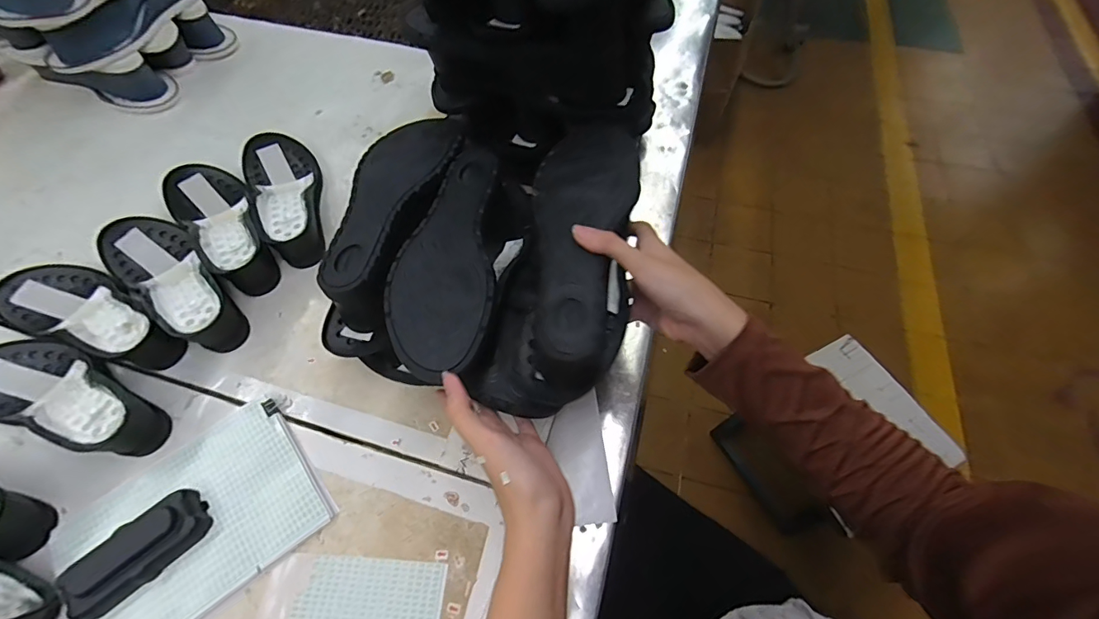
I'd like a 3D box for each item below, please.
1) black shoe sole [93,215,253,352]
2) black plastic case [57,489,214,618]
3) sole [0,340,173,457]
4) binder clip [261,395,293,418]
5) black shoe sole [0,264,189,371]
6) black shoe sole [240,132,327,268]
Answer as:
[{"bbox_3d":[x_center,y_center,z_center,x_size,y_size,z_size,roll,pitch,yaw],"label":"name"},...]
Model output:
[{"bbox_3d":[-0.443,-0.044,0.540,0.236,0.052,0.083,32,64,17],"label":"black shoe sole"},{"bbox_3d":[-0.356,0.211,0.402,0.105,0.029,0.050,-38,67,-21],"label":"black plastic case"},{"bbox_3d":[-0.507,0.081,0.467,0.249,0.051,0.084,19,61,10],"label":"sole"},{"bbox_3d":[-0.285,0.099,0.483,0.025,0.006,0.019,-32,65,-18],"label":"binder clip"},{"bbox_3d":[-0.516,0.003,0.511,0.259,0.047,0.090,23,62,12],"label":"black shoe sole"},{"bbox_3d":[-0.343,-0.159,0.604,0.087,0.050,0.244,-27,63,-16],"label":"black shoe sole"}]

